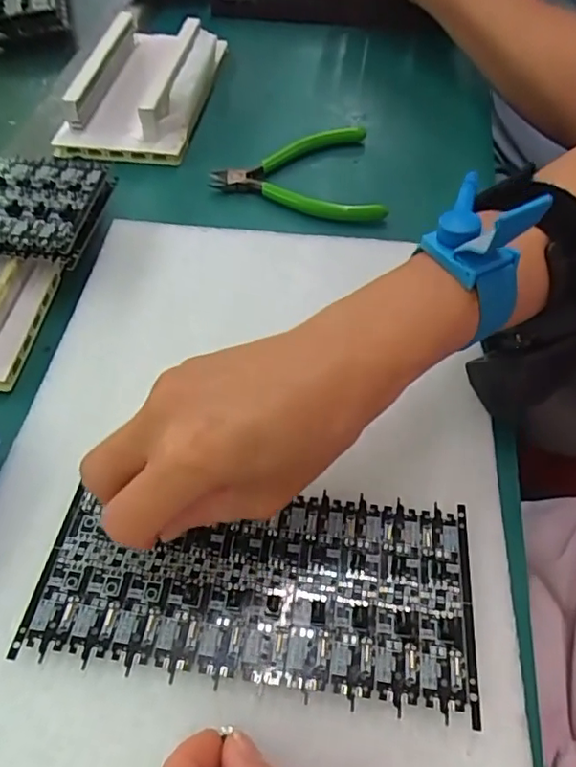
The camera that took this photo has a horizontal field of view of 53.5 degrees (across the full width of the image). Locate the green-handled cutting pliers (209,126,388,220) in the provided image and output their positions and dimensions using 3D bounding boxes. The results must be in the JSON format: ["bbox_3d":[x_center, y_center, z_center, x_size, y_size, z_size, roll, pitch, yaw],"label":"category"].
[{"bbox_3d":[0.004,-0.138,0.384,0.108,0.011,0.090,-9,55,-1],"label":"green-handled cutting pliers"}]

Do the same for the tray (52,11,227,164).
[{"bbox_3d":[-0.106,-0.228,0.432,0.089,0.038,0.162,7,56,9],"label":"tray"}]

